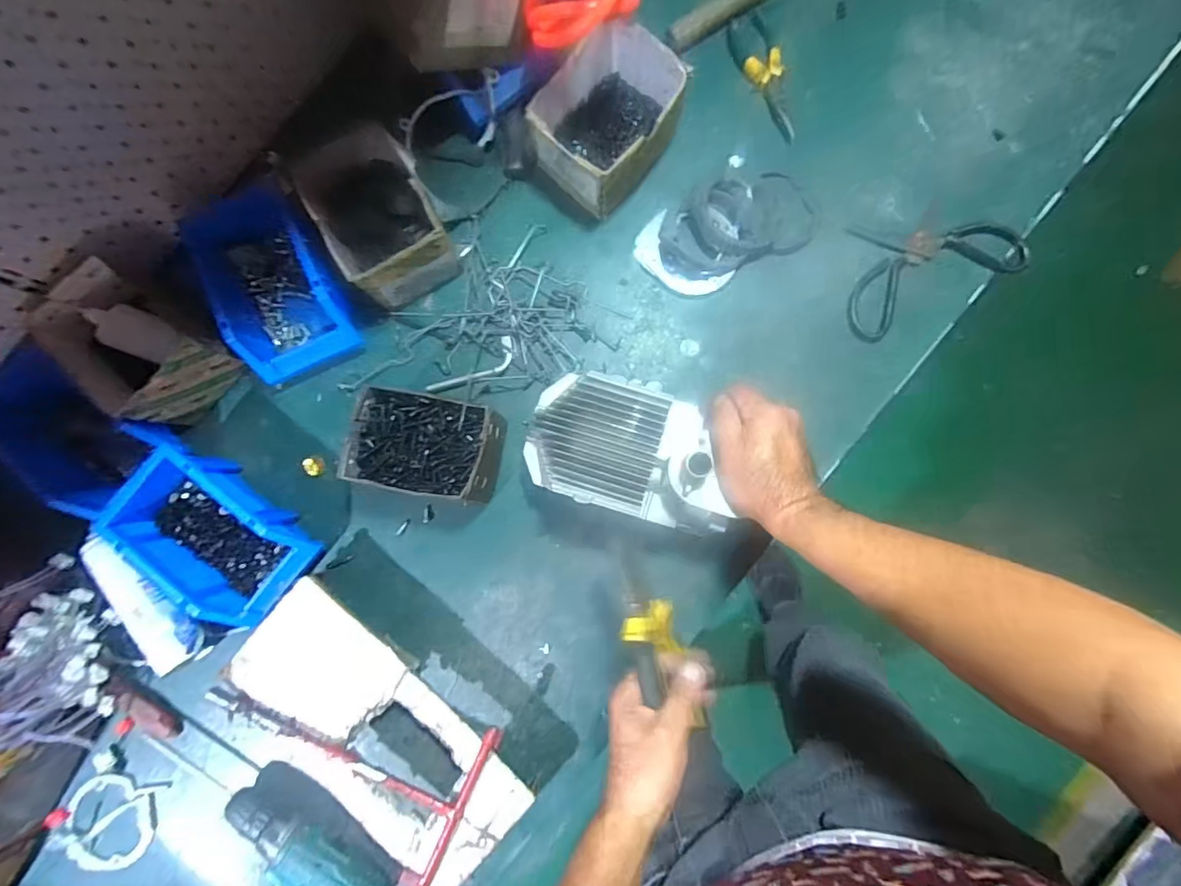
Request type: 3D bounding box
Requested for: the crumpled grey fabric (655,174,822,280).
[{"bbox_3d":[0.172,-0.253,0.616,0.186,0.026,0.097,-19,89,-1],"label":"crumpled grey fabric"}]

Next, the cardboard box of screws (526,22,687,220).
[{"bbox_3d":[0.017,-0.352,0.585,0.125,0.093,0.145,42,89,3],"label":"cardboard box of screws"}]

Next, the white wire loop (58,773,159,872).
[{"bbox_3d":[-0.528,0.423,0.590,0.087,0.021,0.096,3,86,2],"label":"white wire loop"}]

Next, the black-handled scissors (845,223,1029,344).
[{"bbox_3d":[0.384,-0.212,0.611,0.216,0.010,0.122,-24,86,0],"label":"black-handled scissors"}]

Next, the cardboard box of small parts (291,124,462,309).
[{"bbox_3d":[-0.225,-0.241,0.585,0.118,0.087,0.160,-33,86,-1],"label":"cardboard box of small parts"}]

